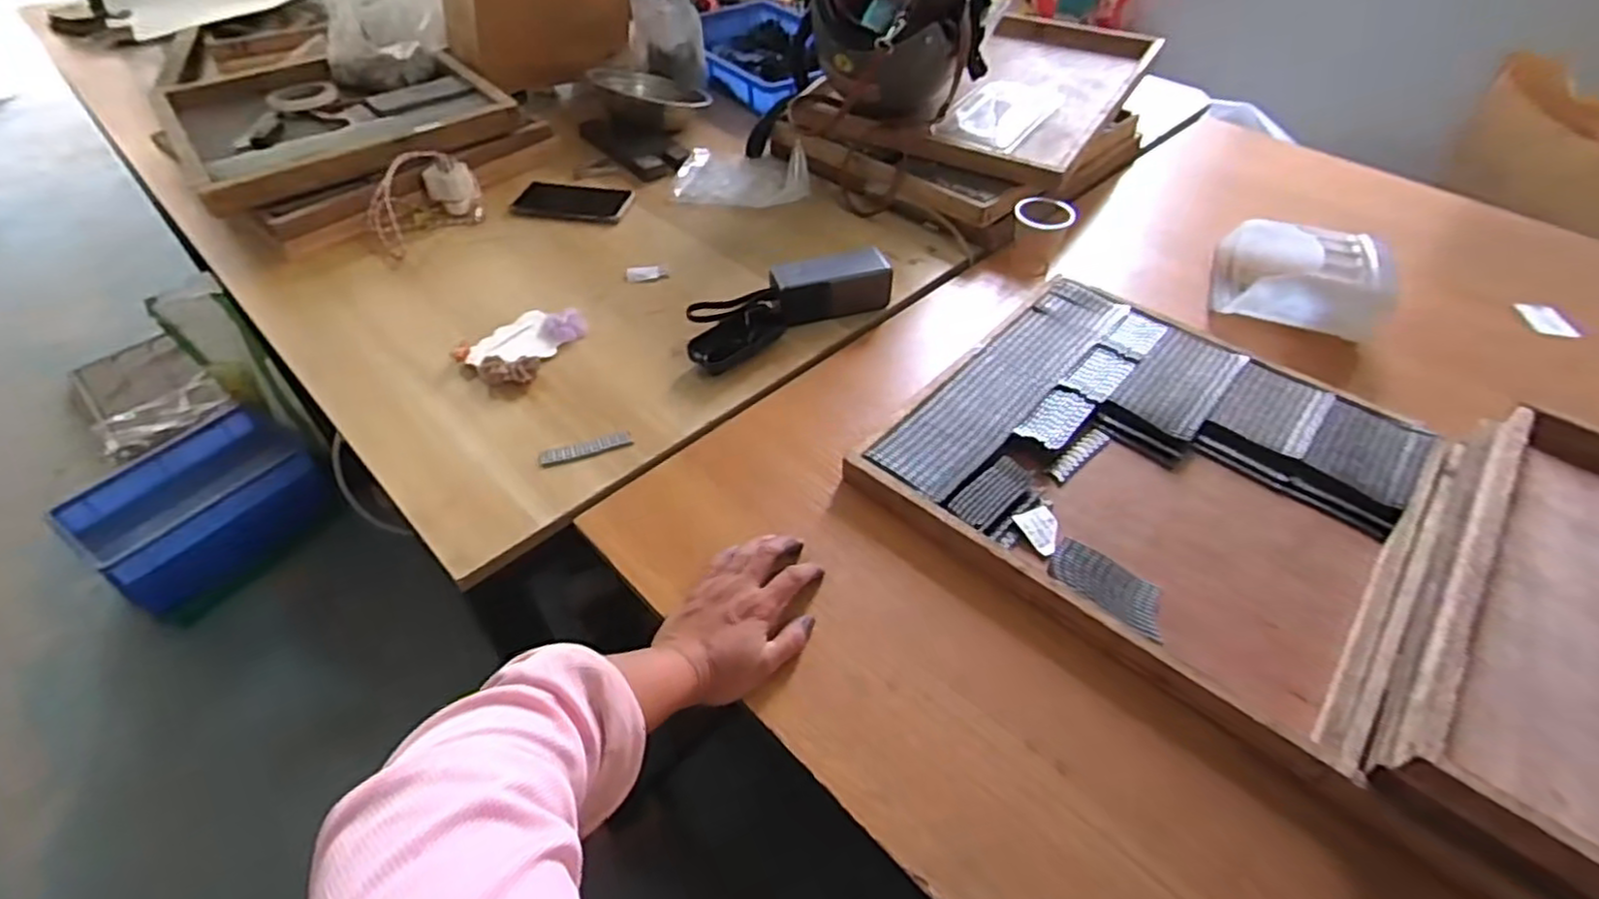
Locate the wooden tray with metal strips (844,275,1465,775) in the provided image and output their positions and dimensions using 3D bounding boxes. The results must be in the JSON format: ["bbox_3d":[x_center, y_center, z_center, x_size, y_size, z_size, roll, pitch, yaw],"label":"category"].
[{"bbox_3d":[0.320,0.005,0.652,0.390,0.031,0.384,33,55,27],"label":"wooden tray with metal strips"}]

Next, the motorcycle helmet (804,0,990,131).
[{"bbox_3d":[0.132,-0.558,0.957,0.226,0.170,0.223,5,47,5],"label":"motorcycle helmet"}]

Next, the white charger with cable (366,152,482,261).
[{"bbox_3d":[-0.477,-0.318,0.931,0.142,0.080,0.108,-25,52,-22],"label":"white charger with cable"}]

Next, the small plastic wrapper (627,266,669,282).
[{"bbox_3d":[-0.183,-0.214,0.875,0.048,0.009,0.021,-8,48,-7],"label":"small plastic wrapper"}]

